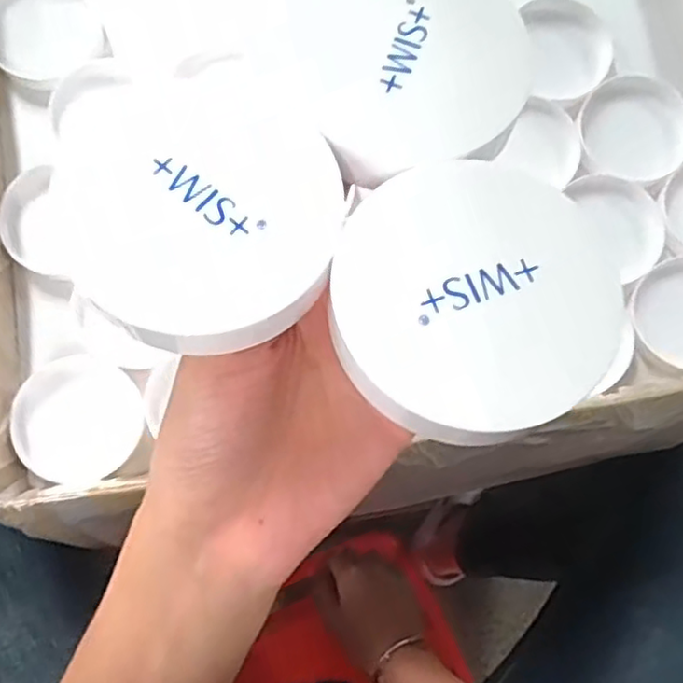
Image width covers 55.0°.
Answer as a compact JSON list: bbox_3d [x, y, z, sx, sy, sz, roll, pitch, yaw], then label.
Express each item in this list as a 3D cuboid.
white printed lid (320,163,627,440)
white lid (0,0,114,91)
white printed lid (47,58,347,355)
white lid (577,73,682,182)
[{"bbox_3d":[0.036,-0.014,0.174,0.074,0.012,0.073,0,79,-1],"label":"white printed lid"},{"bbox_3d":[-0.212,-0.221,0.461,0.077,0.016,0.082,0,73,0],"label":"white lid"},{"bbox_3d":[-0.037,-0.038,0.177,0.072,0.012,0.079,0,79,-1],"label":"white printed lid"},{"bbox_3d":[0.205,-0.148,0.454,0.072,0.009,0.073,-21,74,-7],"label":"white lid"}]

